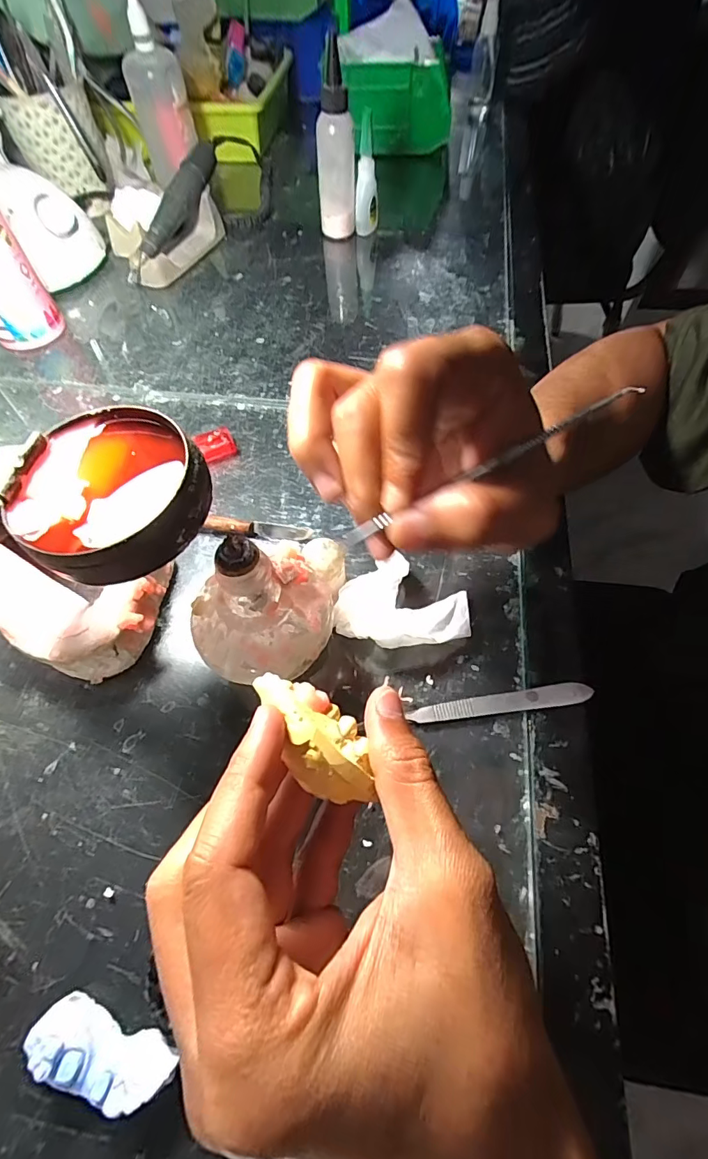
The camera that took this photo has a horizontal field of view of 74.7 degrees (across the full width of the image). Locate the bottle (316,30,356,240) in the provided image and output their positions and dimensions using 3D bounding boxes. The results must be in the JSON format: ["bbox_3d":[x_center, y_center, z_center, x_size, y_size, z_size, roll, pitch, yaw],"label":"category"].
[{"bbox_3d":[-0.019,-0.441,0.479,0.039,0.147,0.034,-2,61,0],"label":"bottle"}]

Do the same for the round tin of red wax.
[{"bbox_3d":[-0.097,-0.035,0.185,0.069,0.021,0.072,-1,61,1],"label":"round tin of red wax"}]

